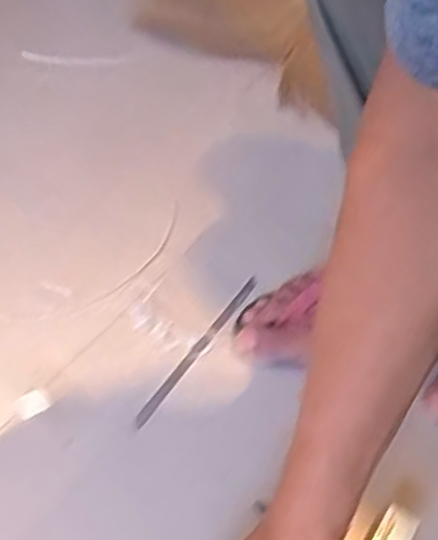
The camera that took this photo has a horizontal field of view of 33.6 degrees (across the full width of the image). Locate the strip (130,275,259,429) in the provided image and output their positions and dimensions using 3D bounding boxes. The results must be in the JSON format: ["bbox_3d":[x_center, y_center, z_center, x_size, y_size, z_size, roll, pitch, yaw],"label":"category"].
[{"bbox_3d":[-0.016,0.067,0.655,0.012,0.004,0.200,27,50,19],"label":"strip"}]

